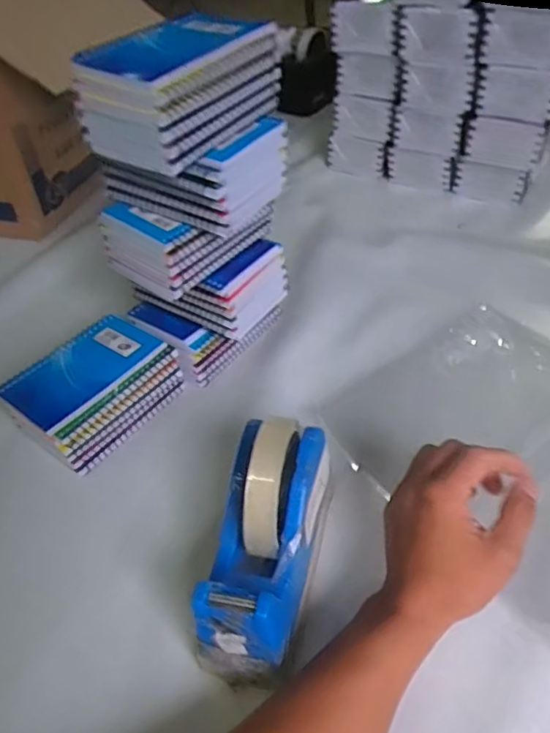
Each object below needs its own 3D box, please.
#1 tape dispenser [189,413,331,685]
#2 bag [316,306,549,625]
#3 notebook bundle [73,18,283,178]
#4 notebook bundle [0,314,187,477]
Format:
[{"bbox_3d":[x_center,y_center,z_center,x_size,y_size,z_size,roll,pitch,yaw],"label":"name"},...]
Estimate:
[{"bbox_3d":[-0.004,0.109,0.364,0.055,0.117,0.159,8,45,15],"label":"tape dispenser"},{"bbox_3d":[0.202,0.053,0.481,0.245,0.018,0.254,-35,47,-24],"label":"bag"},{"bbox_3d":[-0.070,-0.210,0.416,0.089,0.062,0.131,26,52,29],"label":"notebook bundle"},{"bbox_3d":[-0.166,0.024,0.513,0.095,0.064,0.138,28,53,30],"label":"notebook bundle"}]

